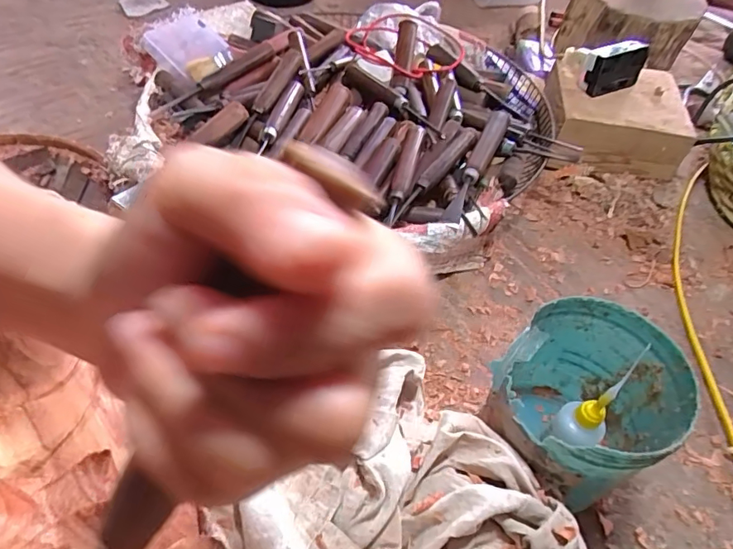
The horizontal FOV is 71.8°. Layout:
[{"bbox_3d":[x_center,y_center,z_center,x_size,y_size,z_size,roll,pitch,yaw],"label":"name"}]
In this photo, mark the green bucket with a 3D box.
[{"bbox_3d":[0.143,0.098,0.358,0.113,0.121,0.102,-36,59,-29],"label":"green bucket"}]

